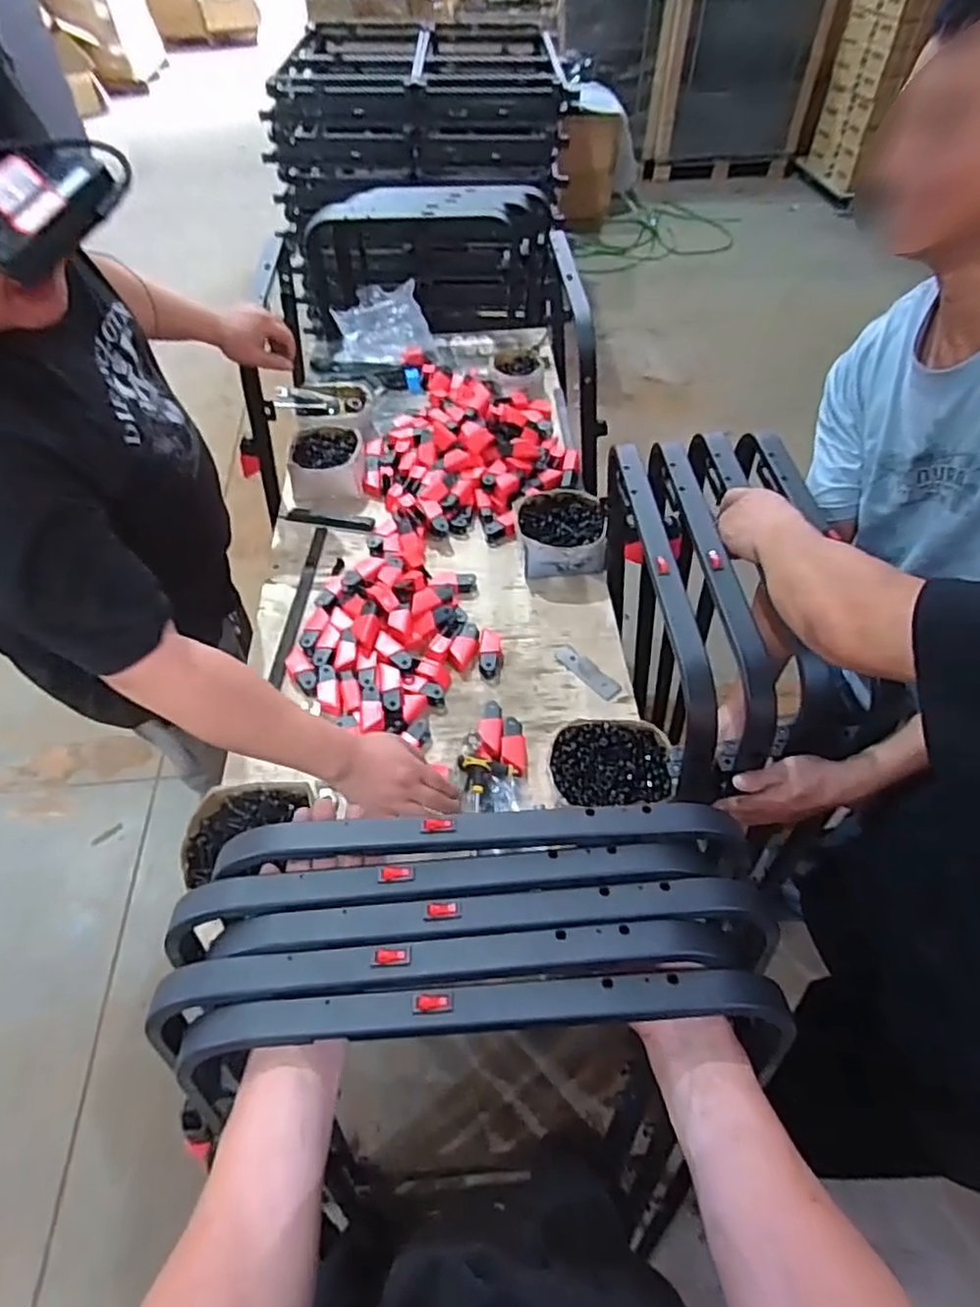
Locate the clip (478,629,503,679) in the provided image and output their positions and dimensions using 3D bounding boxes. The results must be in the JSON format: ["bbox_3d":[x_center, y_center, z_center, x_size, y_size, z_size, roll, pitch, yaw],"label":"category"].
[{"bbox_3d":[0.002,-0.003,1.067,0.039,0.038,0.092,3,52,2],"label":"clip"}]

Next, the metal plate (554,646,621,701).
[{"bbox_3d":[0.156,0.028,1.055,0.039,0.004,0.127,-30,52,-21],"label":"metal plate"}]

